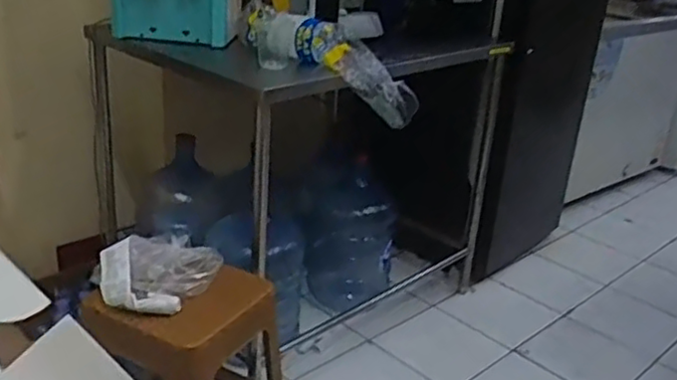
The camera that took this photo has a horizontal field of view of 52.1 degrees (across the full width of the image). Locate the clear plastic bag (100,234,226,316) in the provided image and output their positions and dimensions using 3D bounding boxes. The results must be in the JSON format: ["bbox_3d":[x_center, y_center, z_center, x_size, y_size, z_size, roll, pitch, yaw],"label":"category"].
[{"bbox_3d":[-0.335,0.144,1.307,0.178,0.091,0.206,11,24,14],"label":"clear plastic bag"}]

